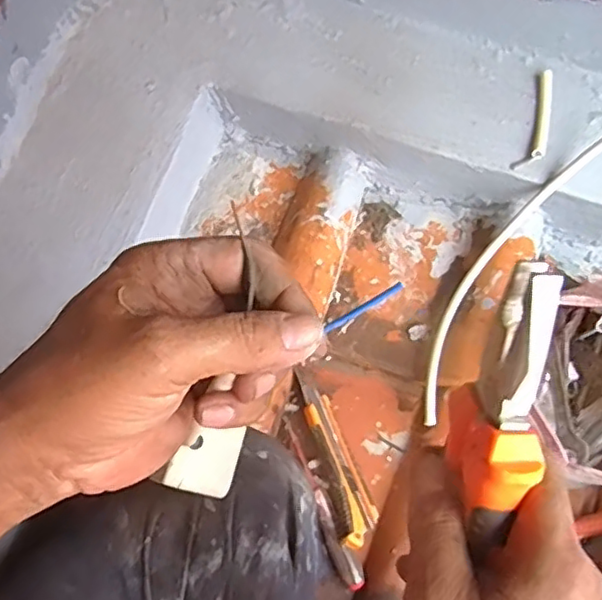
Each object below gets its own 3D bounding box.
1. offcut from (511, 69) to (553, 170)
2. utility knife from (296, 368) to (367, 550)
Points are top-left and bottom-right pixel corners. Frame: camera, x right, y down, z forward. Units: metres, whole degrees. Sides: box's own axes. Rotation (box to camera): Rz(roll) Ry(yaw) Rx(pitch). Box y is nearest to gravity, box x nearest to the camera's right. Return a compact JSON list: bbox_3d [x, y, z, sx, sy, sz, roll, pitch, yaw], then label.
[{"bbox_3d":[0.218,-0.166,0.580,0.022,0.006,0.096,14,85,3],"label":"offcut"},{"bbox_3d":[0.022,0.146,0.580,0.022,0.029,0.161,-16,67,-11],"label":"utility knife"}]

